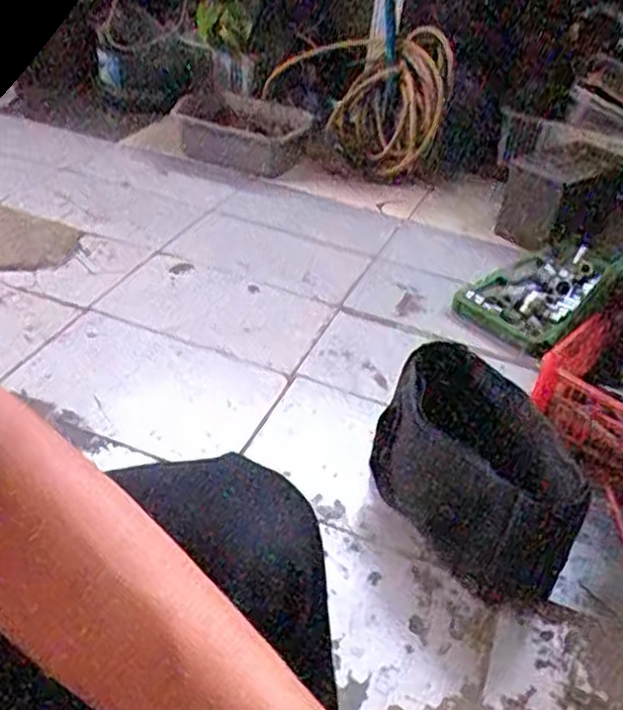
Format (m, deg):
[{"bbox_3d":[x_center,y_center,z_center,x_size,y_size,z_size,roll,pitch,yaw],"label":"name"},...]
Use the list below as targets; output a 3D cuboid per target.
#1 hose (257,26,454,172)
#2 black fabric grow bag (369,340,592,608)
[{"bbox_3d":[0.099,-0.654,1.859,0.137,0.321,0.487,-27,47,-37],"label":"hose"},{"bbox_3d":[0.213,0.159,0.997,0.141,0.204,0.302,-20,44,-32],"label":"black fabric grow bag"}]

